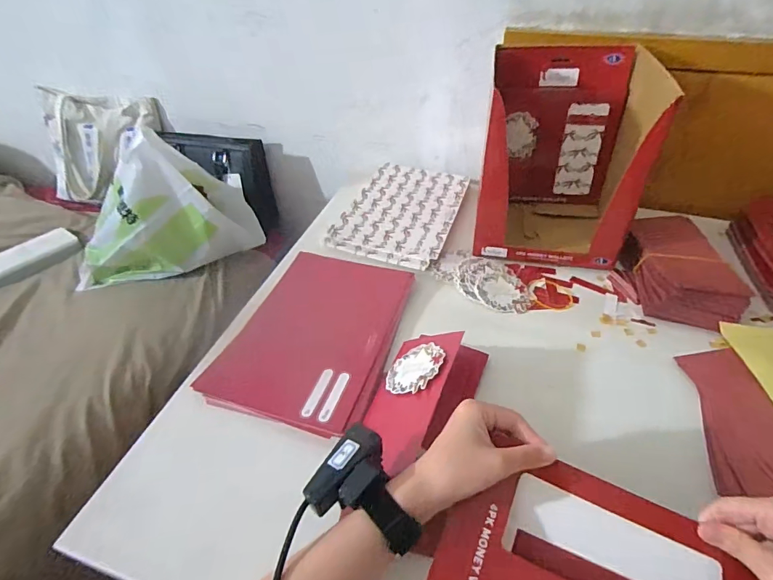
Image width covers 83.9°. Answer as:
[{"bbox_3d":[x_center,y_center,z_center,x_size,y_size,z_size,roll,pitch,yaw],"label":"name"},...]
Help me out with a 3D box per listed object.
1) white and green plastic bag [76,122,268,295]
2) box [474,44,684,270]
[{"bbox_3d":[-0.395,-0.133,0.754,0.326,0.238,0.131,-20,43,-22],"label":"white and green plastic bag"},{"bbox_3d":[0.252,-0.196,0.633,0.209,0.242,0.215,7,40,9],"label":"box"}]

